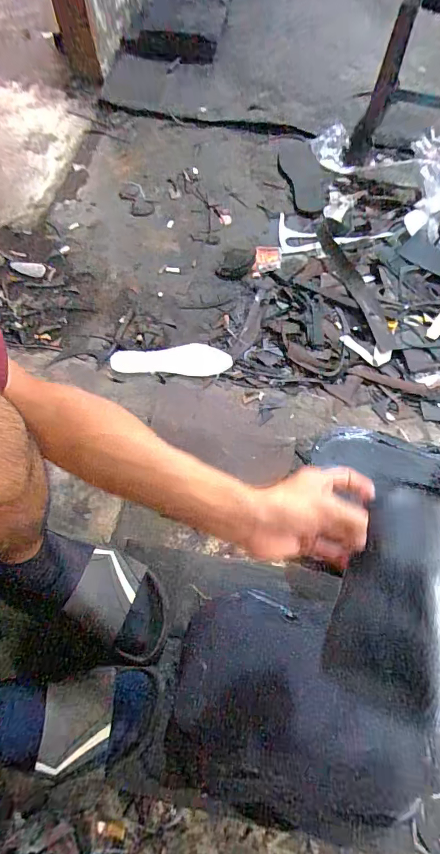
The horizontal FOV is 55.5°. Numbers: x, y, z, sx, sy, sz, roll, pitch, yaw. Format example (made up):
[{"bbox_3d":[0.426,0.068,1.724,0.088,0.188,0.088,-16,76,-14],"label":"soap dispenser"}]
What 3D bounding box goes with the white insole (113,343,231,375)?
[{"bbox_3d":[-0.097,-0.137,0.839,0.232,0.004,0.081,1,54,-2],"label":"white insole"}]

